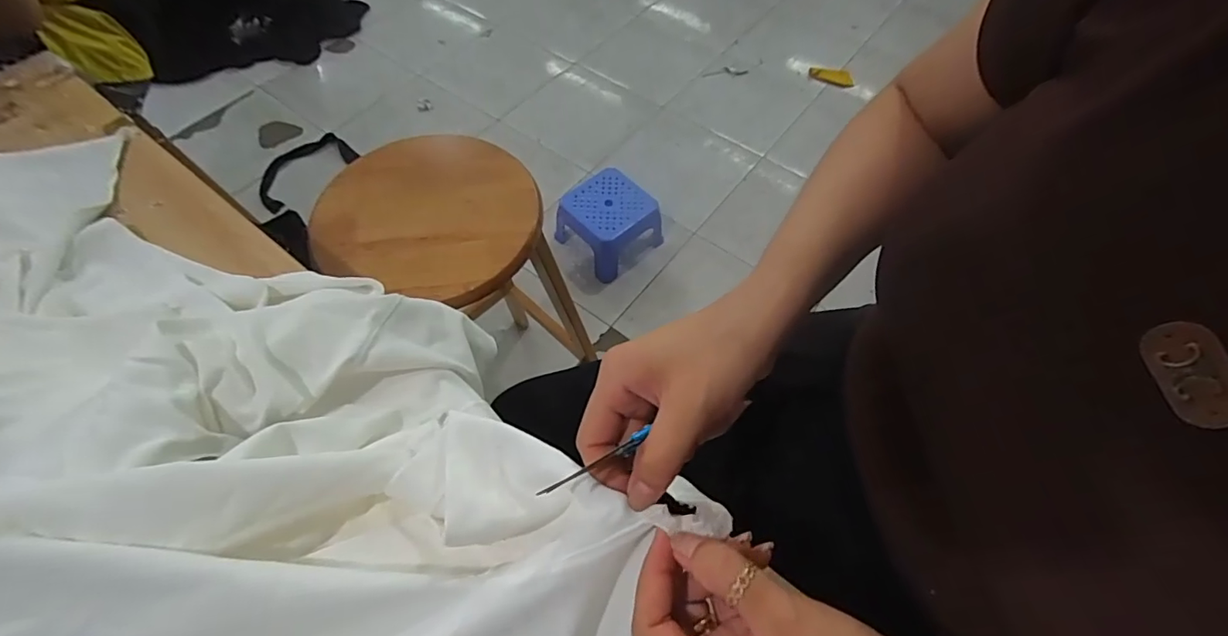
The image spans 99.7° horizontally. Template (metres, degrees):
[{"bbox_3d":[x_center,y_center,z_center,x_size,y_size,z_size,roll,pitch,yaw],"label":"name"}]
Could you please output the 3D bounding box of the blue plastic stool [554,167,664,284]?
[{"bbox_3d":[-0.013,-0.265,1.440,0.228,0.147,0.222,-36,66,-19],"label":"blue plastic stool"}]

